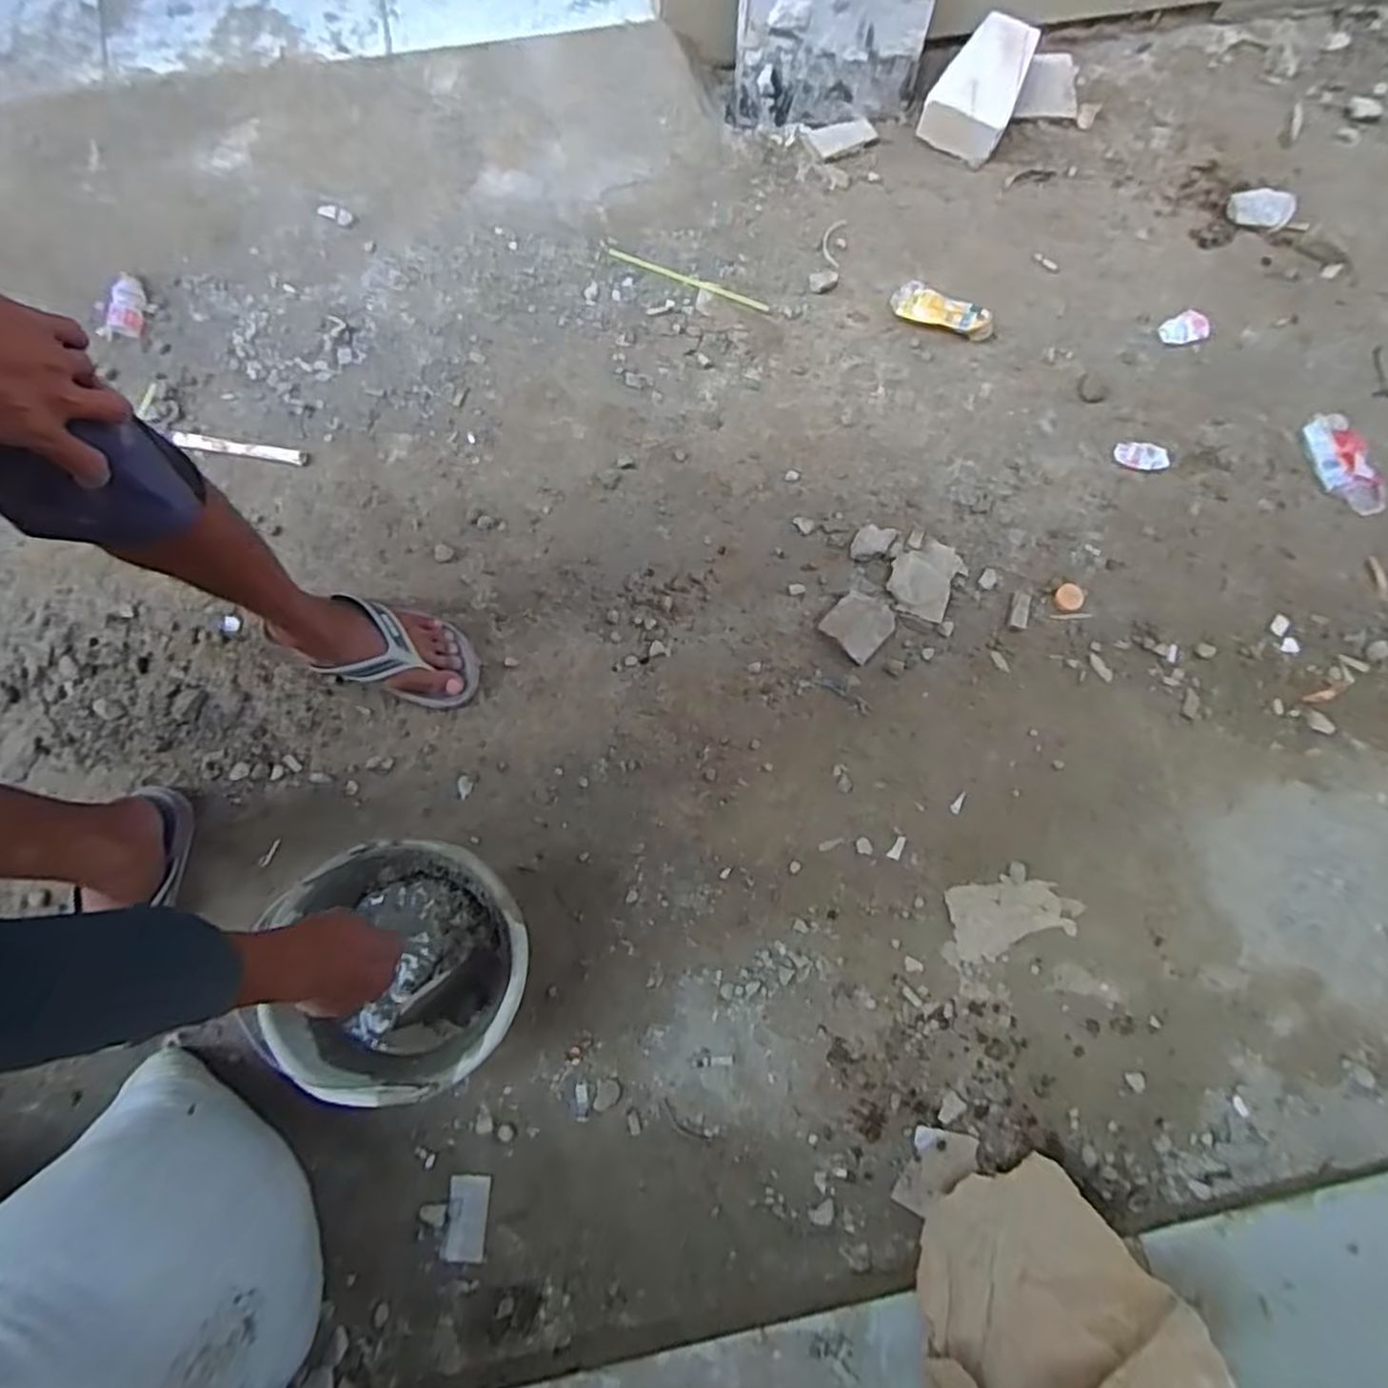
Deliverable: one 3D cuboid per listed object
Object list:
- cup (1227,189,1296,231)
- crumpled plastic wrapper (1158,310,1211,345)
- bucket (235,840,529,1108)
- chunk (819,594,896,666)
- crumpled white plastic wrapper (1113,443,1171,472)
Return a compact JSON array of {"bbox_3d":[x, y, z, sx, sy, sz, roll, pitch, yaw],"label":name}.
[{"bbox_3d":[0.919,-0.784,1.217,0.099,0.019,0.072,2,78,-1],"label":"cup"},{"bbox_3d":[0.761,-0.568,1.169,0.080,0.010,0.050,-19,73,-7],"label":"crumpled plastic wrapper"},{"bbox_3d":[-0.287,0.276,0.772,0.225,0.149,0.234,0,72,-1],"label":"bucket"},{"bbox_3d":[0.222,-0.092,1.007,0.077,0.034,0.088,44,80,7],"label":"chunk"},{"bbox_3d":[0.660,-0.349,1.111,0.078,0.018,0.042,1,72,-1],"label":"crumpled white plastic wrapper"}]

